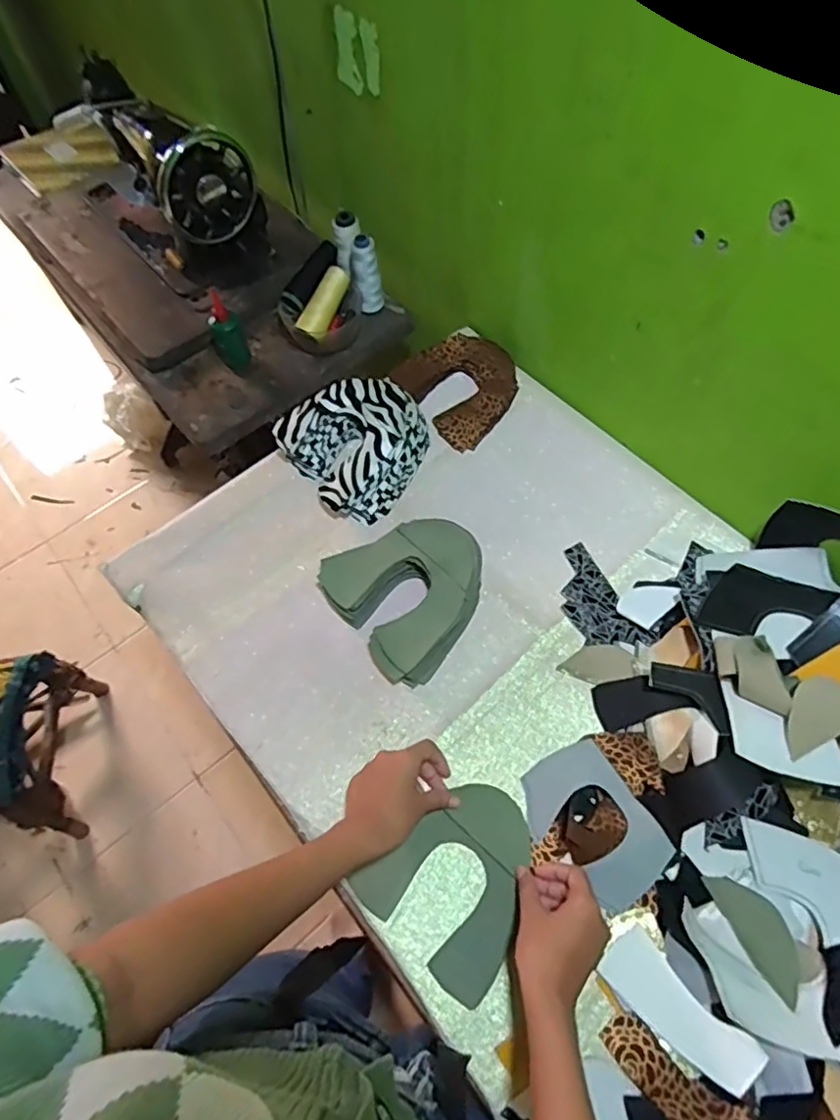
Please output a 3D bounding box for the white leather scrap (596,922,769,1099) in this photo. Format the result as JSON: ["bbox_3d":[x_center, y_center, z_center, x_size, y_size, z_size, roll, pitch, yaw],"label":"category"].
[{"bbox_3d":[0.215,0.377,0.508,0.052,0.006,0.124,-47,53,-7],"label":"white leather scrap"}]

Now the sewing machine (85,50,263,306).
[{"bbox_3d":[-0.408,-0.607,0.954,0.176,0.214,0.371,-37,66,-15],"label":"sewing machine"}]

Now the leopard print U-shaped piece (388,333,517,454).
[{"bbox_3d":[0.059,-0.249,0.857,0.153,0.037,0.161,-40,66,-17],"label":"leopard print U-shaped piece"}]

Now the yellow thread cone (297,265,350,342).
[{"bbox_3d":[-0.139,-0.377,0.894,0.036,0.035,0.109,26,87,16],"label":"yellow thread cone"}]

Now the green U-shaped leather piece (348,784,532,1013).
[{"bbox_3d":[0.043,0.299,0.578,0.140,0.009,0.159,37,70,20],"label":"green U-shaped leather piece"}]

